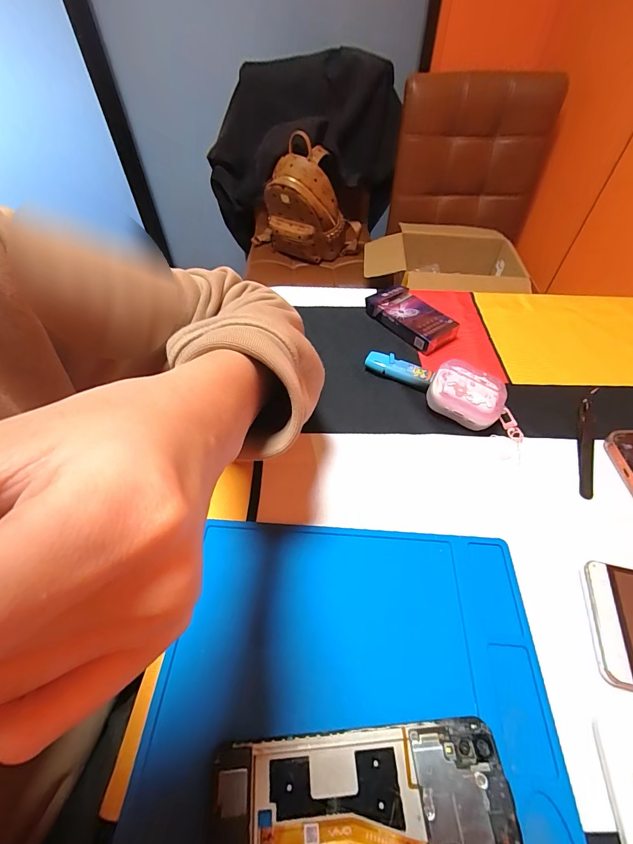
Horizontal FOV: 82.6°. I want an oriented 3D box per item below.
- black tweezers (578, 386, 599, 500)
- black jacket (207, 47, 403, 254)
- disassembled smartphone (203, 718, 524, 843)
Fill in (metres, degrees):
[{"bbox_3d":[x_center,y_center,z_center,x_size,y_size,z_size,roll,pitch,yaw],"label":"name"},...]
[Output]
[{"bbox_3d":[0.242,0.011,0.321,0.015,0.010,0.129,21,54,15],"label":"black tweezers"},{"bbox_3d":[-0.025,-0.826,1.121,0.596,0.423,0.343,-13,53,-9],"label":"black jacket"},{"bbox_3d":[0.021,0.196,0.175,0.147,0.012,0.069,-3,52,-3],"label":"disassembled smartphone"}]

